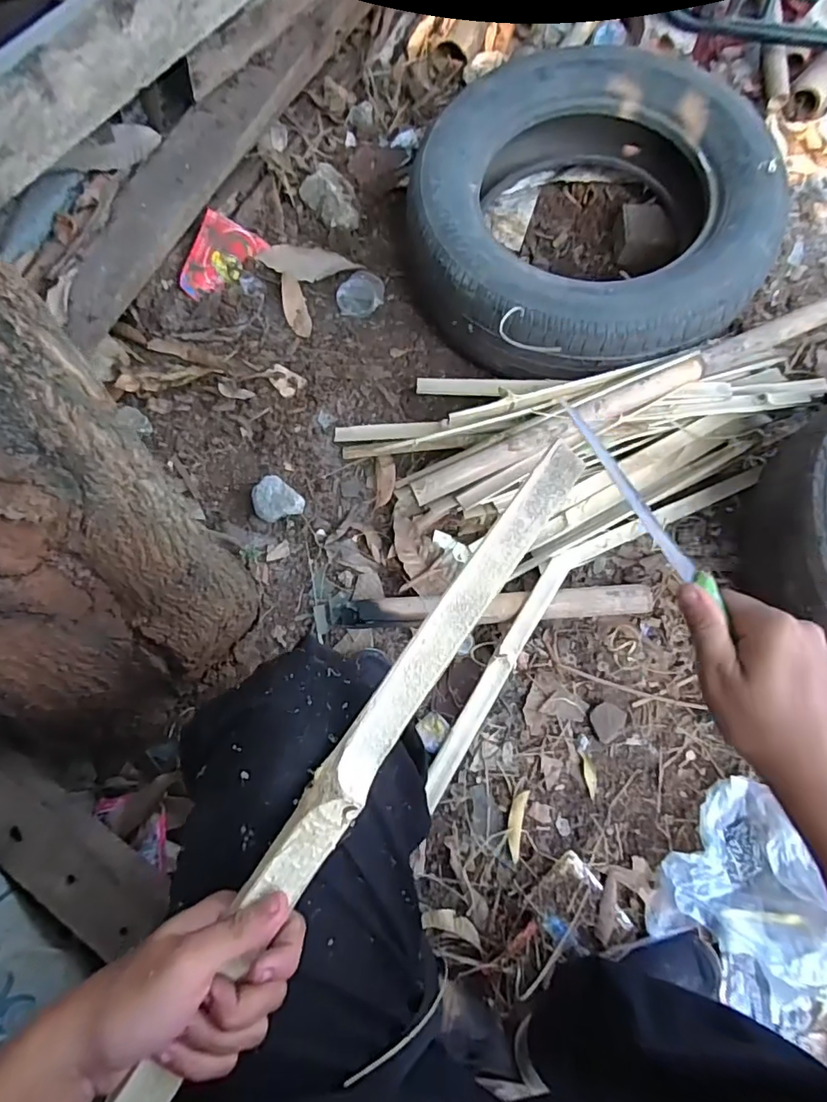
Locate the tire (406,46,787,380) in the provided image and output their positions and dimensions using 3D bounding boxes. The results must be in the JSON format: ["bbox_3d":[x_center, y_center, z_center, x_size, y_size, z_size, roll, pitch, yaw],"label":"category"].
[{"bbox_3d":[0.297,-0.570,0.919,0.565,0.160,0.581,0,72,1],"label":"tire"}]

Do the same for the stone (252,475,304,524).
[{"bbox_3d":[-0.222,-0.077,0.869,0.080,0.042,0.067,37,76,11],"label":"stone"}]

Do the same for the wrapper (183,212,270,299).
[{"bbox_3d":[-0.358,-0.537,0.998,0.113,0.027,0.160,23,101,-33],"label":"wrapper"}]

